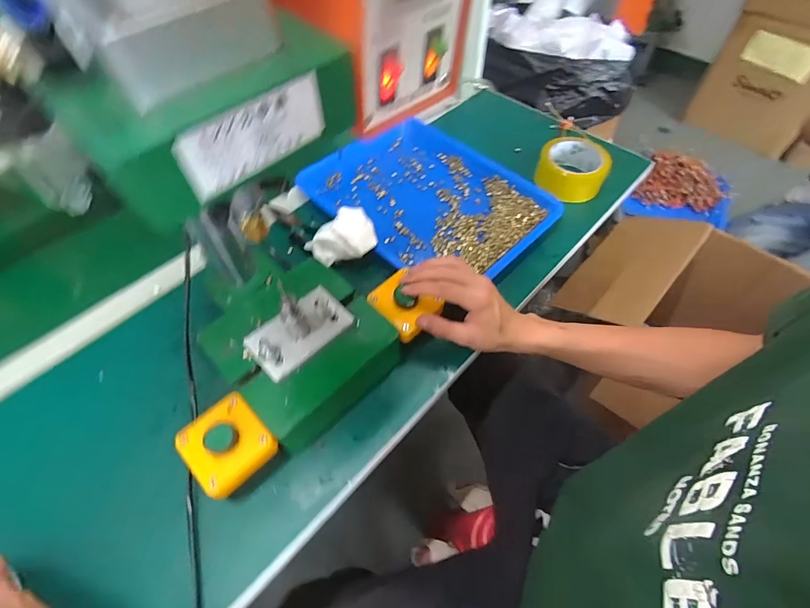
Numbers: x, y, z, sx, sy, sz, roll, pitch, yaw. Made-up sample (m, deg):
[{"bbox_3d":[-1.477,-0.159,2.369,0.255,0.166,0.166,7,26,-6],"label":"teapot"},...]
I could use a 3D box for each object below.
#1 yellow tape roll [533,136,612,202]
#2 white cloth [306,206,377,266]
[{"bbox_3d":[0.256,-0.207,0.619,0.098,0.050,0.098,0,55,1],"label":"yellow tape roll"},{"bbox_3d":[-0.081,-0.086,0.541,0.090,0.049,0.070,-27,59,-17],"label":"white cloth"}]

